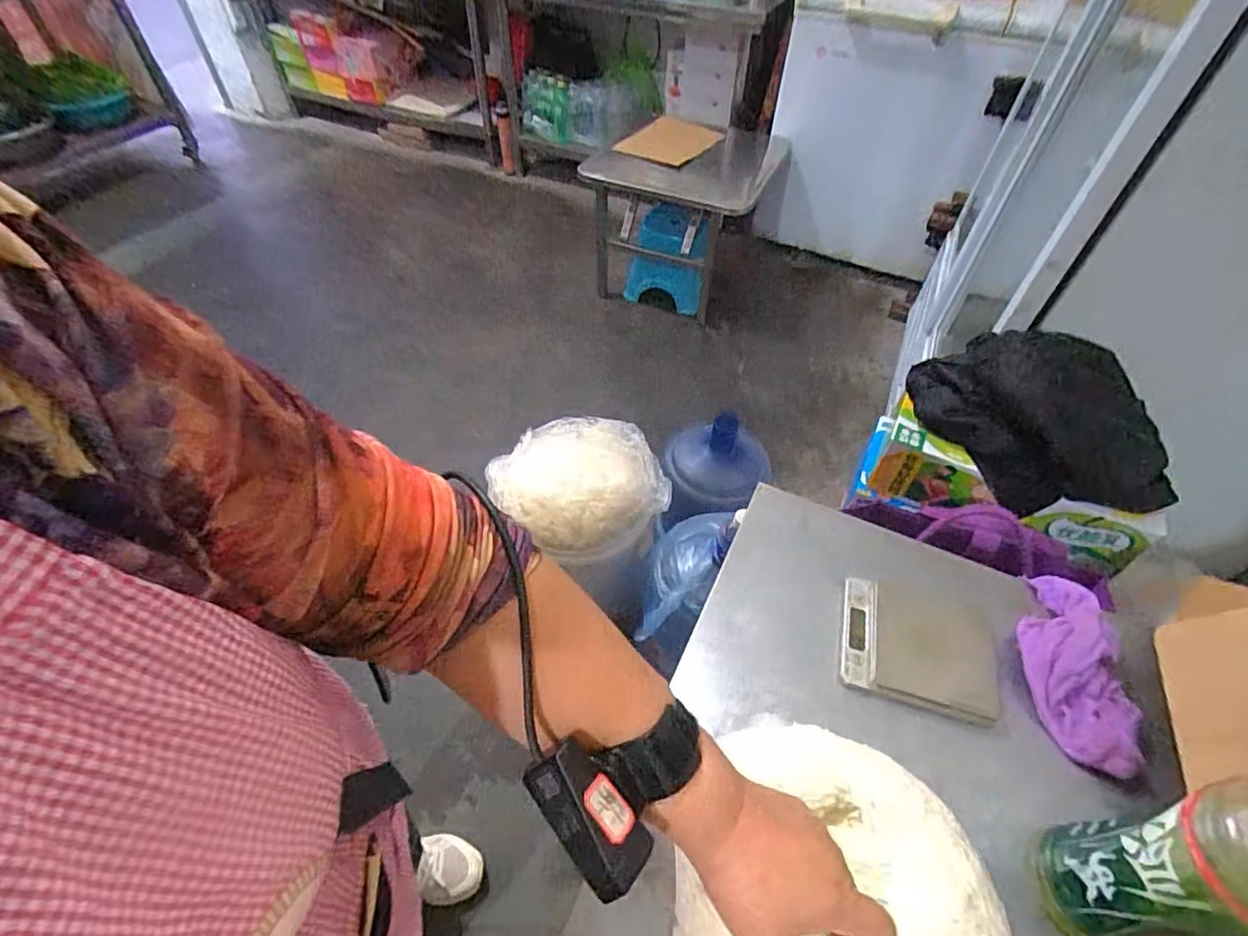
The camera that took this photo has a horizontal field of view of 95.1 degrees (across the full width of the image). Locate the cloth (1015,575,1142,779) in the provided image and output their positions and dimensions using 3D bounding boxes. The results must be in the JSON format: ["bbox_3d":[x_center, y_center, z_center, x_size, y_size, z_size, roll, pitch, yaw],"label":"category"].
[{"bbox_3d":[0.390,0.160,0.492,0.082,0.046,0.174,21,53,15],"label":"cloth"}]

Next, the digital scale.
[{"bbox_3d":[0.259,0.155,0.506,0.125,0.018,0.109,15,52,11],"label":"digital scale"}]

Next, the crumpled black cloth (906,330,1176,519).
[{"bbox_3d":[0.561,-0.062,0.783,0.126,0.171,0.335,-27,57,-22],"label":"crumpled black cloth"}]

